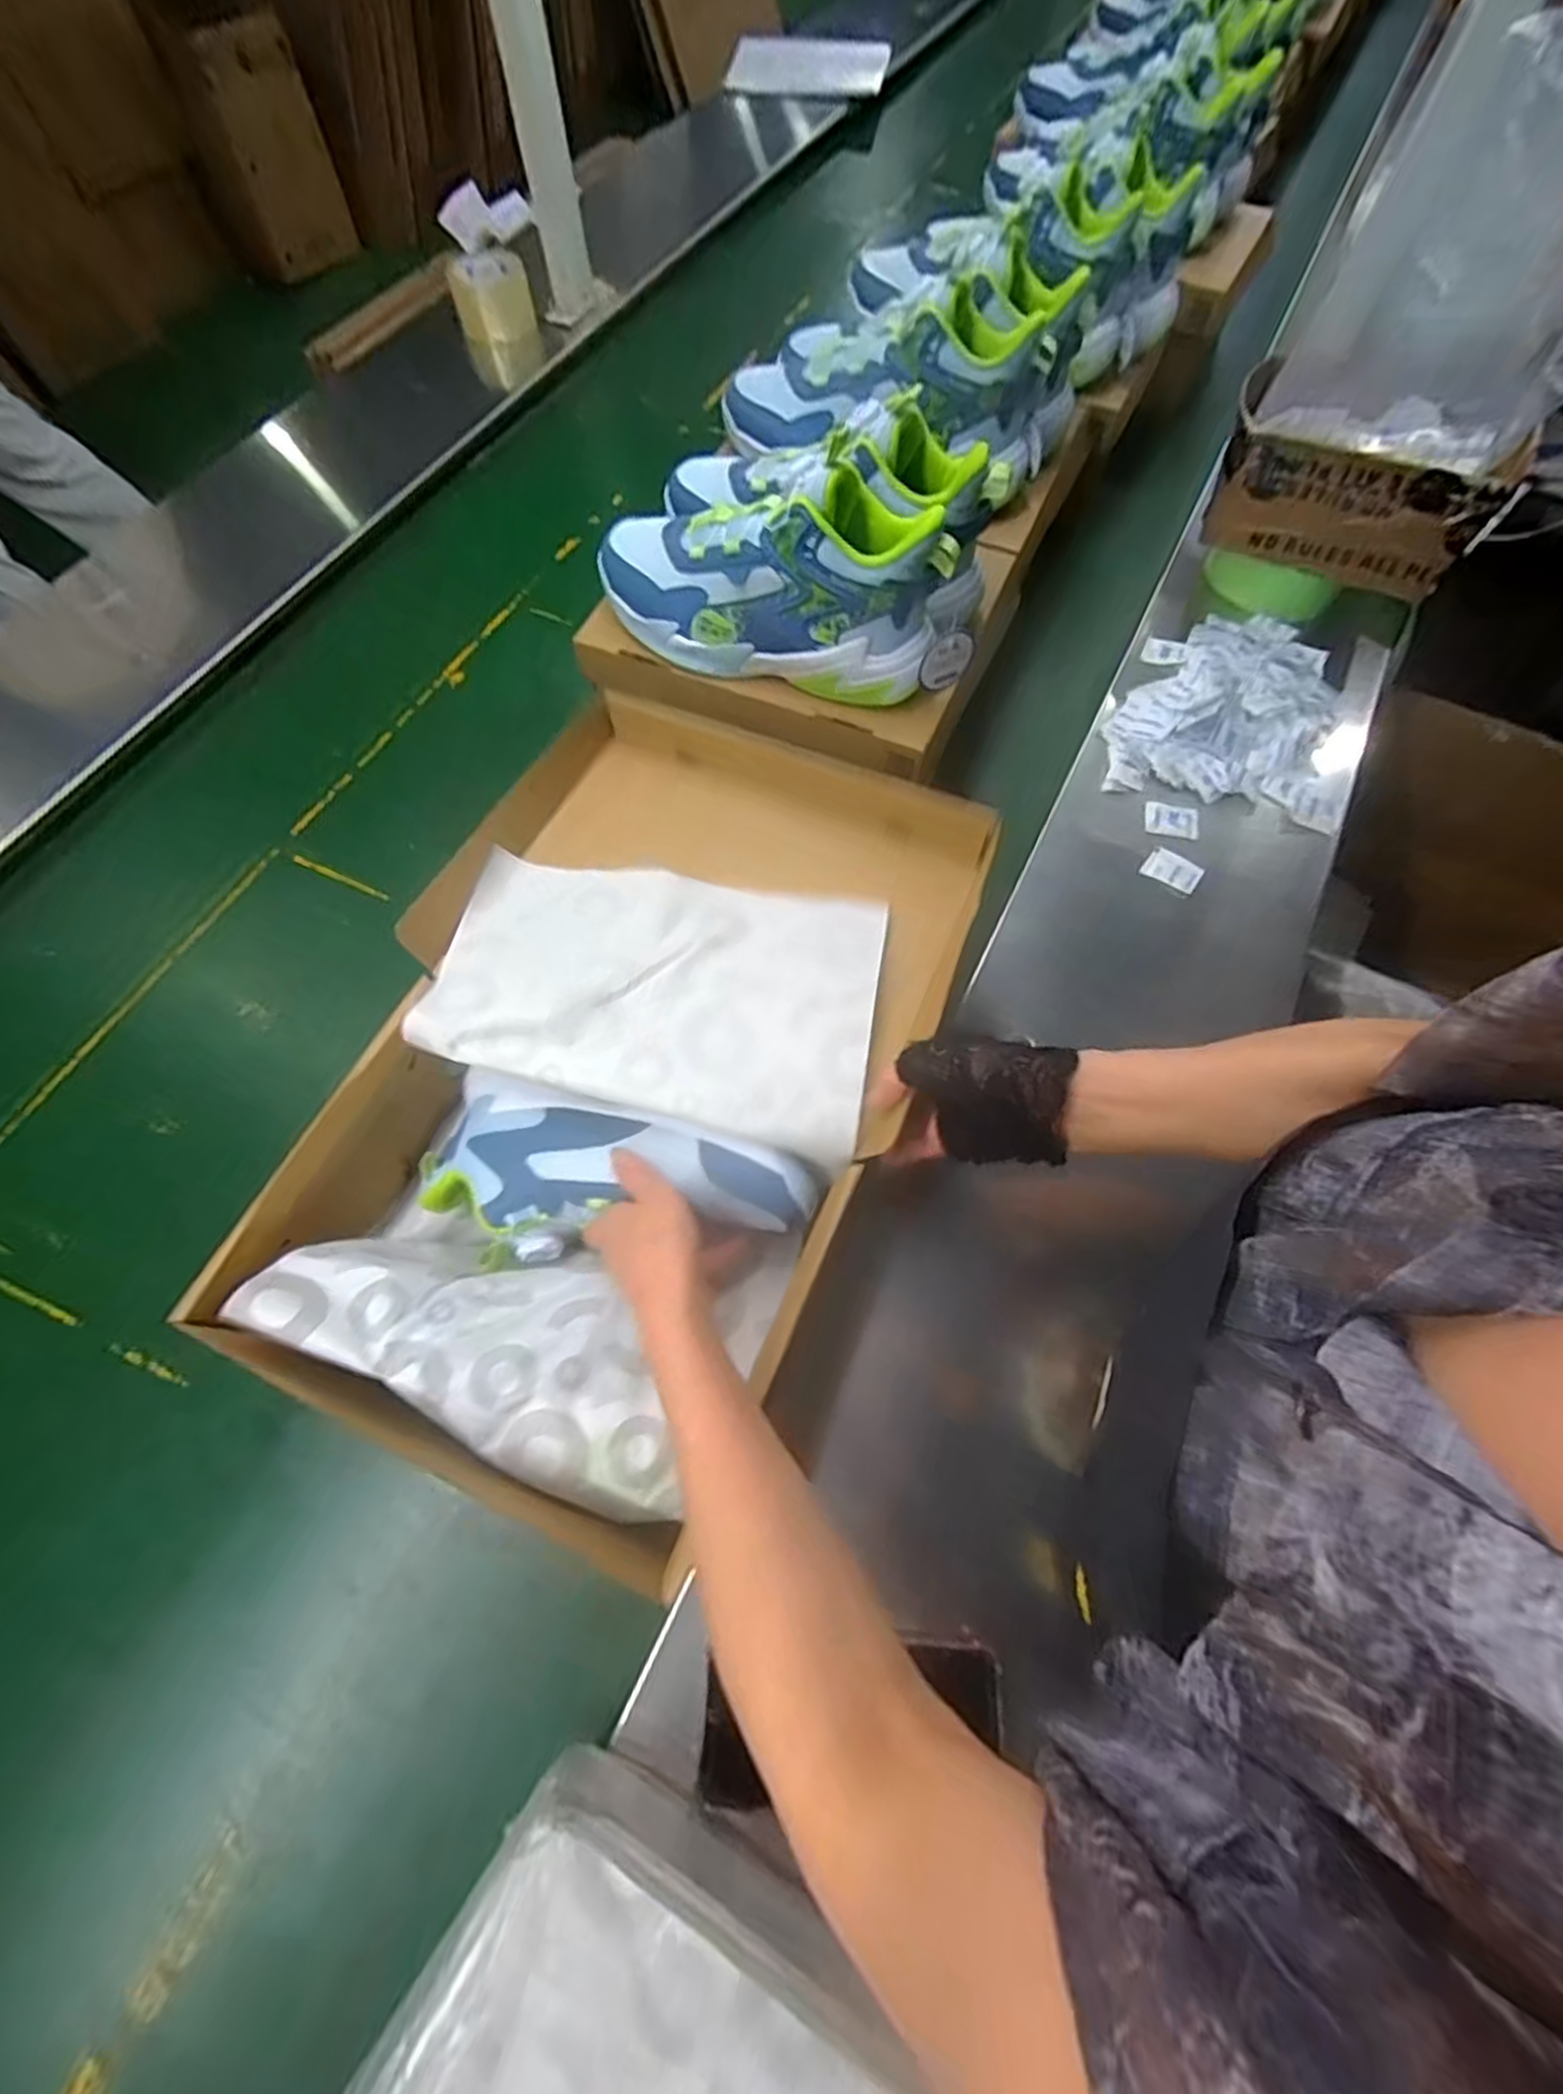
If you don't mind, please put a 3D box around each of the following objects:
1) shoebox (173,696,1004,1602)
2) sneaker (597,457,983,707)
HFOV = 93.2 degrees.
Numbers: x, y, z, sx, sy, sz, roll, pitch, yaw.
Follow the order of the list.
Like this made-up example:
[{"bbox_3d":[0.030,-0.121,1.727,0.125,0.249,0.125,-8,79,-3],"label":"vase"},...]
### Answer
[{"bbox_3d":[-0.101,0.013,0.499,0.345,0.113,0.496,19,67,11],"label":"shoebox"},{"bbox_3d":[0.000,-0.366,0.560,0.289,0.121,0.116,19,68,10],"label":"sneaker"}]

